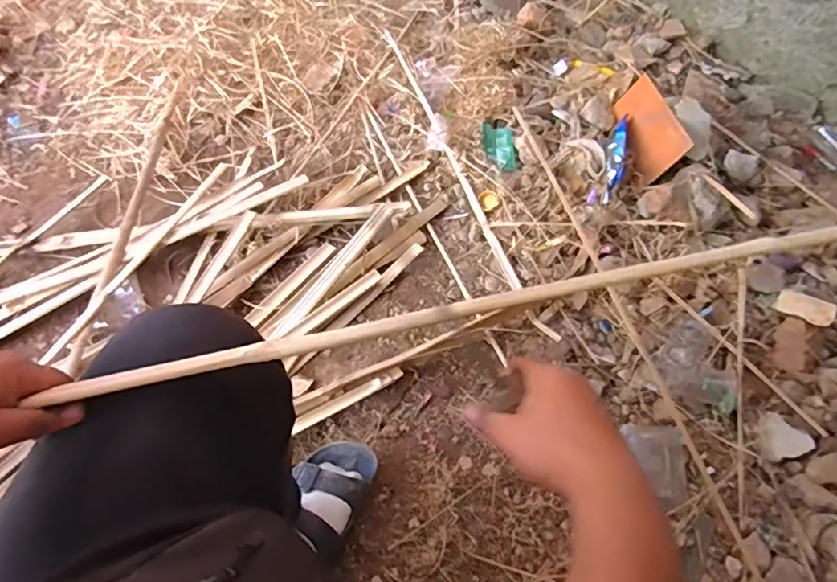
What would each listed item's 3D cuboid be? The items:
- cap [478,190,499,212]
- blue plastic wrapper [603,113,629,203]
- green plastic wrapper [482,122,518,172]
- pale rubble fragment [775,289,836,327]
[{"bbox_3d":[0.133,-0.171,0.980,0.036,0.013,0.039,-1,65,1],"label":"cap"},{"bbox_3d":[0.367,-0.253,0.952,0.026,0.041,0.196,14,60,8],"label":"blue plastic wrapper"},{"bbox_3d":[0.159,-0.283,1.019,0.059,0.014,0.111,-9,65,-3],"label":"green plastic wrapper"},{"bbox_3d":[0.606,0.025,0.808,0.039,0.024,0.075,-44,48,-17],"label":"pale rubble fragment"}]

